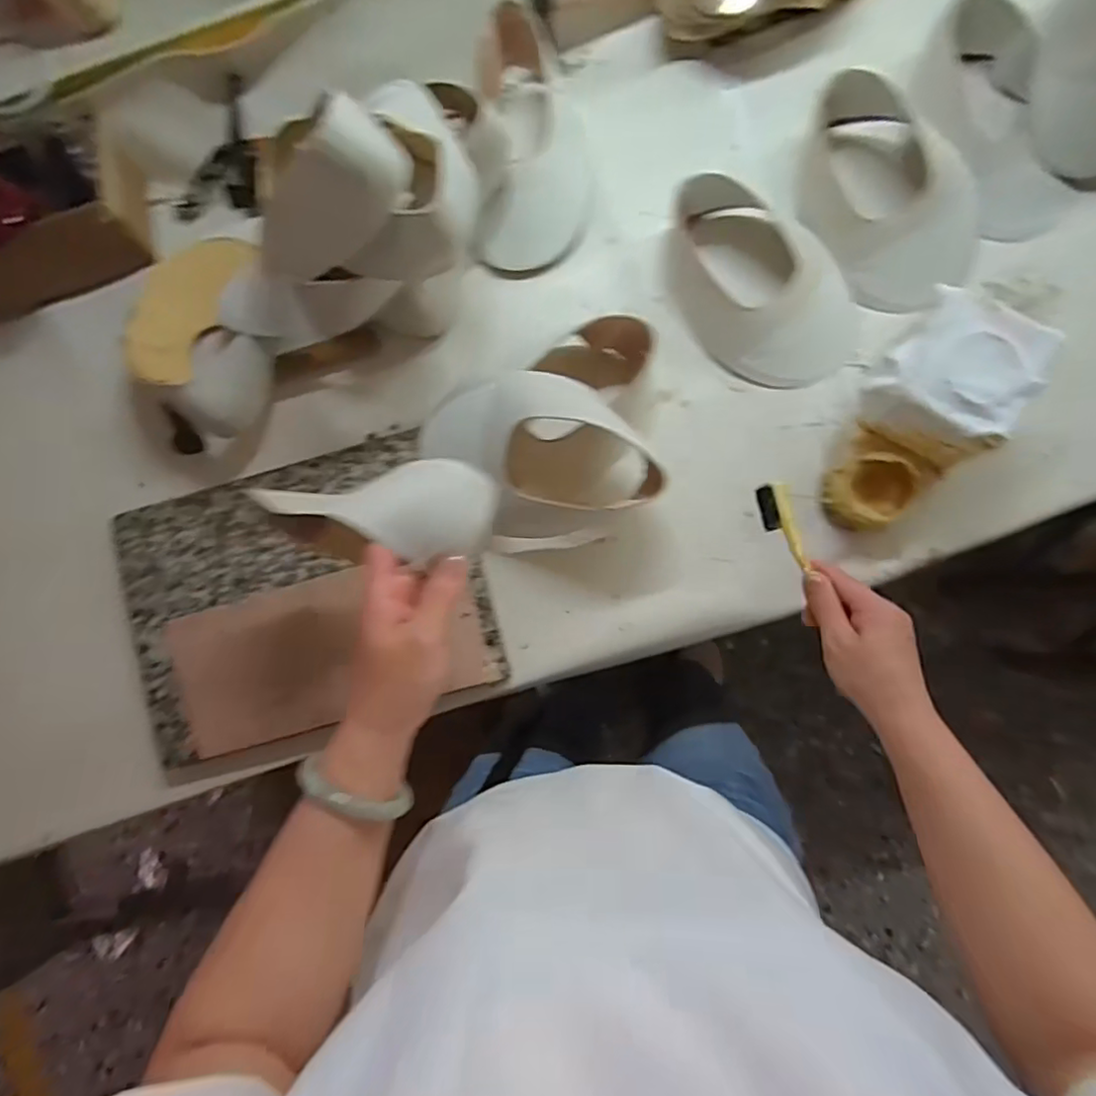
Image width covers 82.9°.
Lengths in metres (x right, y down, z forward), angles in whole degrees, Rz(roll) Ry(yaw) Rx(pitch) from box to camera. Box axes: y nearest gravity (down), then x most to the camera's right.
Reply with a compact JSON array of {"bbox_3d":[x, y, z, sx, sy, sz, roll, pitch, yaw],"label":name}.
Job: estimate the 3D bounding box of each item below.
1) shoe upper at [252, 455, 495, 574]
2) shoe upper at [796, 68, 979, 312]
[{"bbox_3d":[-0.120,-0.022,0.405,0.162,0.053,0.064,-2,86,11],"label":"shoe upper"},{"bbox_3d":[0.347,-0.362,0.640,0.144,0.086,0.232,-33,85,1],"label":"shoe upper"}]

